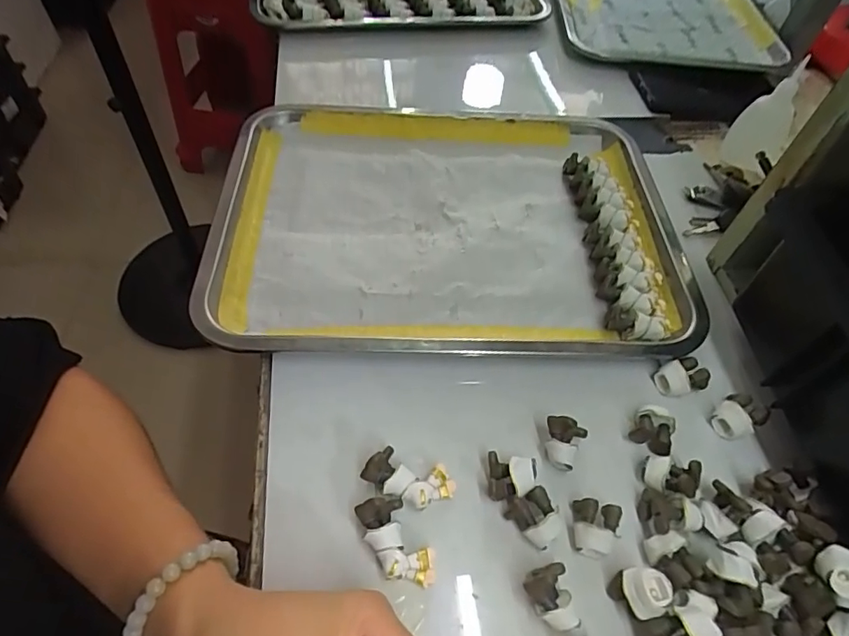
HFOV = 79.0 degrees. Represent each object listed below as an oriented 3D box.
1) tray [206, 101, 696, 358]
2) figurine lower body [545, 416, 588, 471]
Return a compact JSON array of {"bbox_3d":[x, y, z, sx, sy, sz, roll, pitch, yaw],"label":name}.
[{"bbox_3d":[0.024,-0.083,0.404,0.351,0.024,0.258,1,55,-4],"label":"tray"},{"bbox_3d":[0.081,0.073,0.303,0.023,0.022,0.027,26,57,13],"label":"figurine lower body"}]

